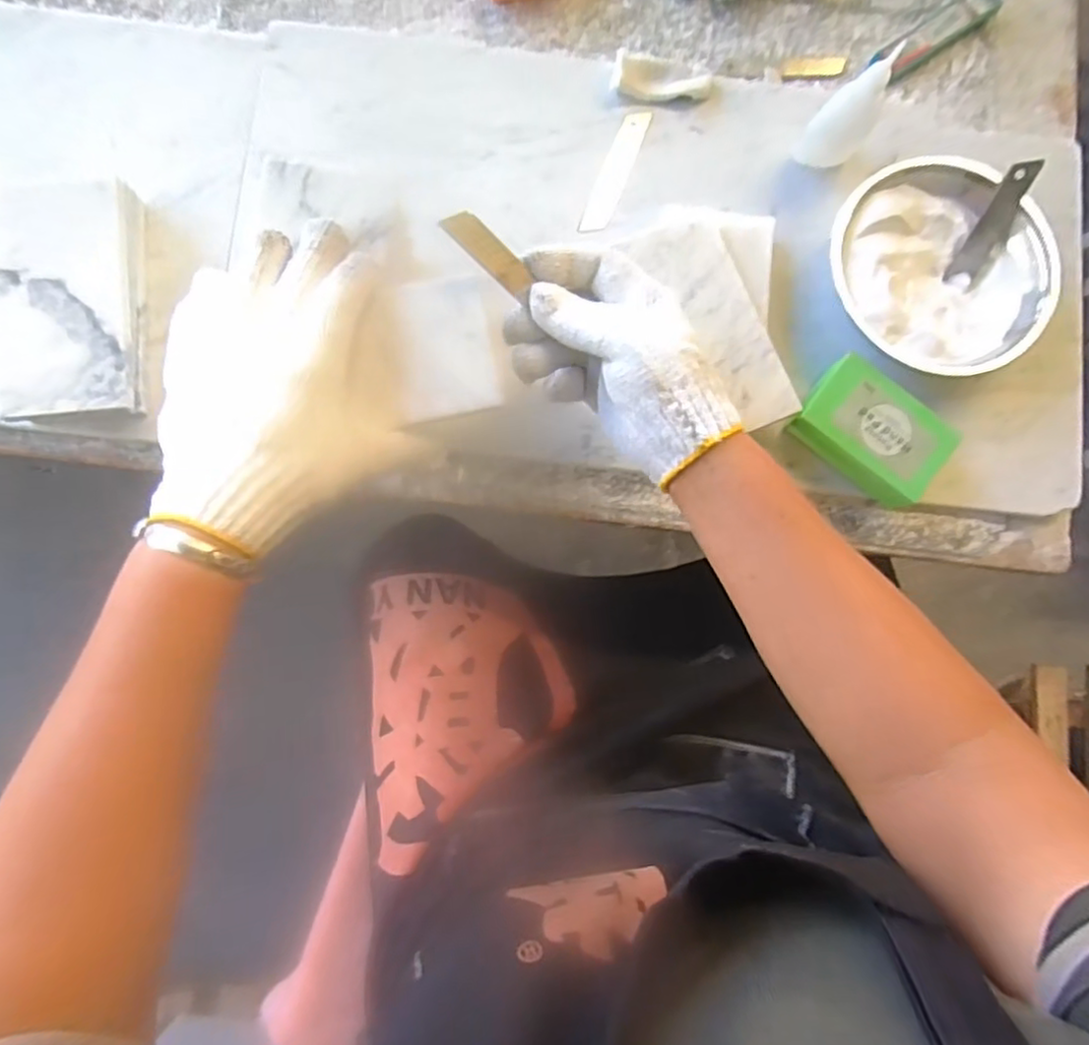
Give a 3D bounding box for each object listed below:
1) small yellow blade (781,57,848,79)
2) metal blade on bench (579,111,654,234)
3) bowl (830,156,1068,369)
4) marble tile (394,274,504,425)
[{"bbox_3d":[0.205,-0.346,0.487,0.047,0.006,0.015,-1,83,-2],"label":"small yellow blade"},{"bbox_3d":[0.051,-0.252,0.460,0.021,0.004,0.098,21,82,1],"label":"metal blade on bench"},{"bbox_3d":[0.269,-0.174,0.443,0.147,0.041,0.139,0,83,-2],"label":"bowl"},{"bbox_3d":[-0.053,-0.094,0.348,0.048,0.013,0.072,-12,83,-4],"label":"marble tile"}]

